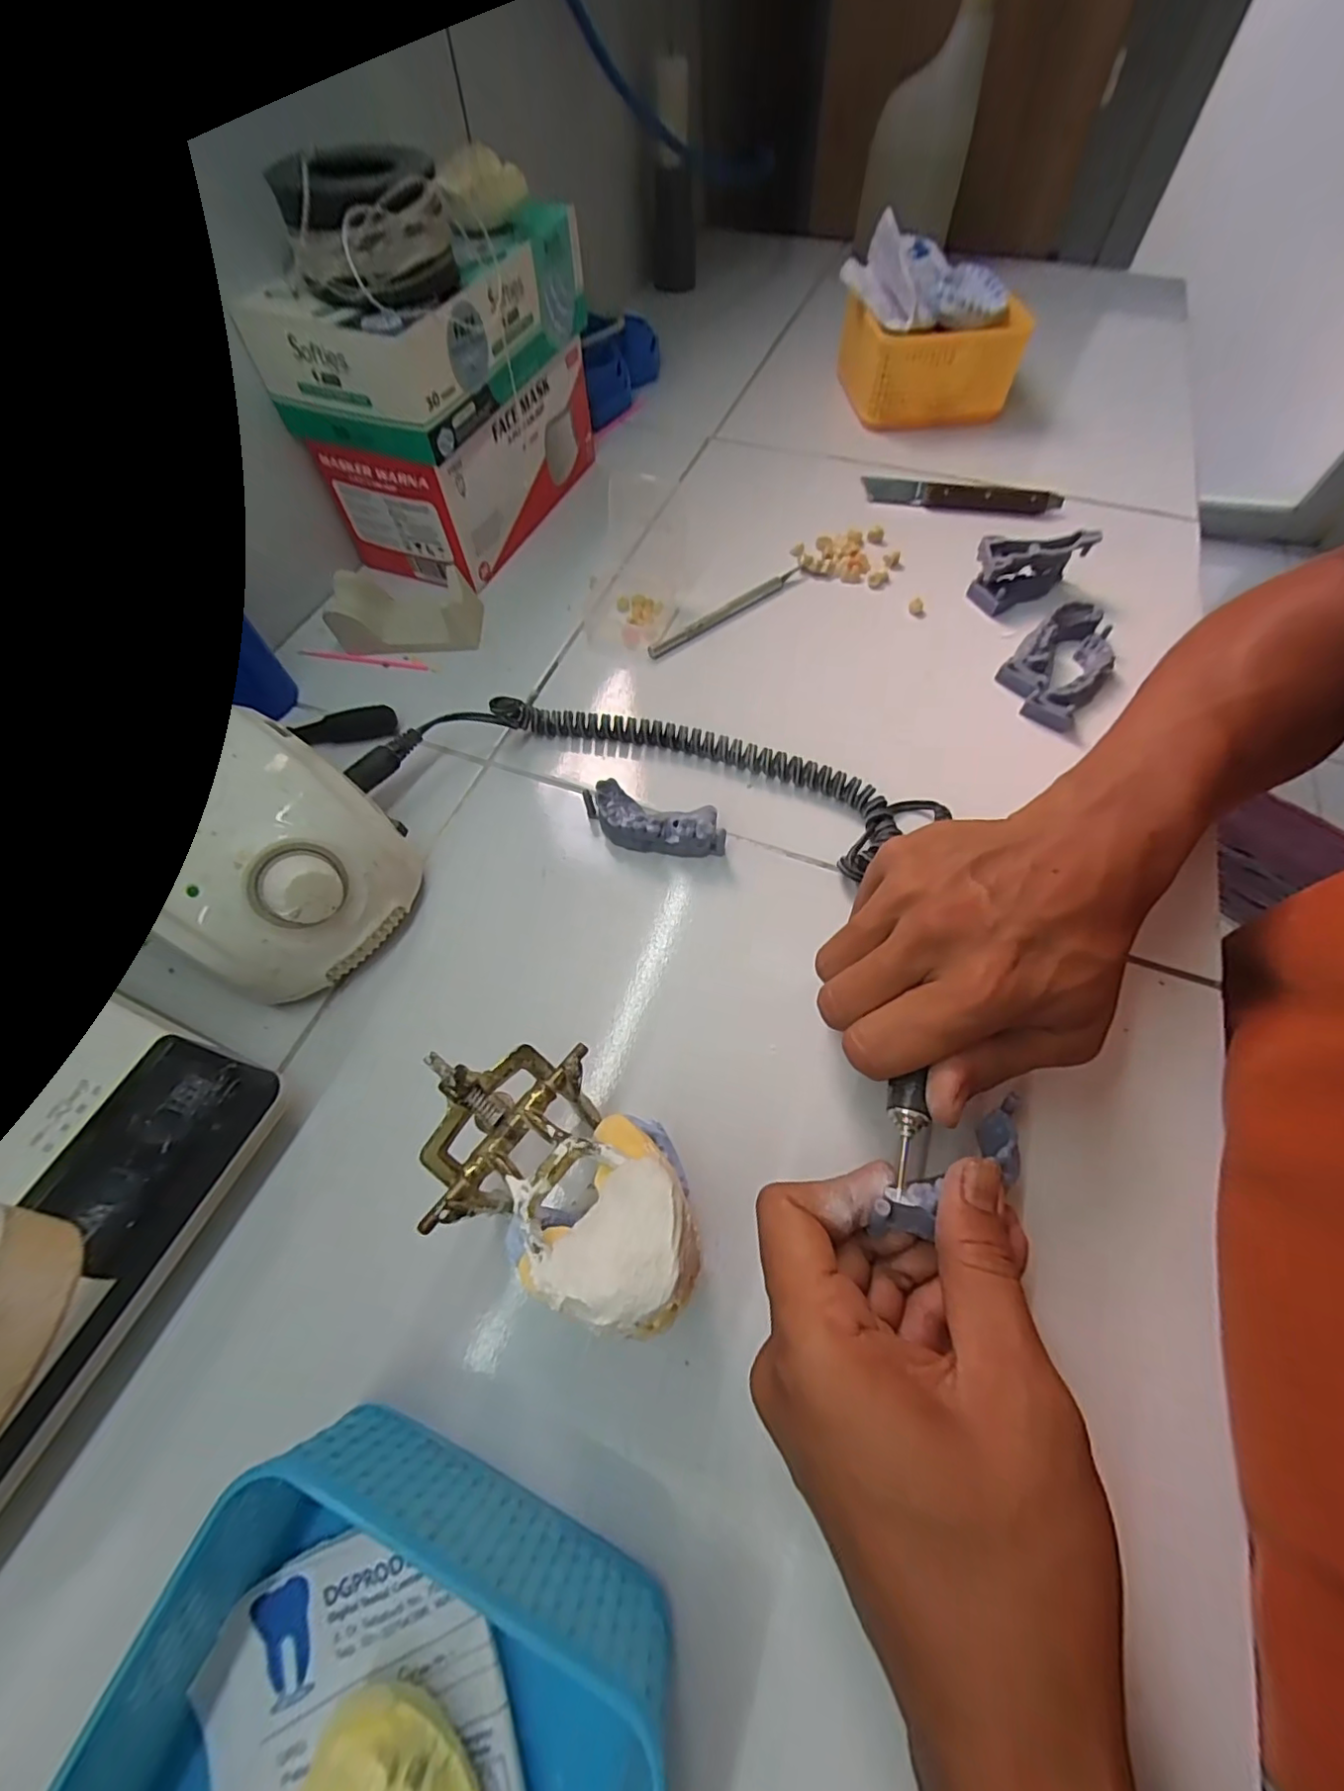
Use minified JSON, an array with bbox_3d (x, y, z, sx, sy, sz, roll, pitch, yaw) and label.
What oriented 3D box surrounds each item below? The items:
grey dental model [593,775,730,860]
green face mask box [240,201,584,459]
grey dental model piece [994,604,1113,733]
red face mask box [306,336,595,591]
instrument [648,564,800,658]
[{"bbox_3d":[-0.007,-0.039,0.321,0.072,0.023,0.026,12,63,8],"label":"grey dental model"},{"bbox_3d":[-0.146,-0.368,0.372,0.104,0.069,0.209,22,64,12],"label":"green face mask box"},{"bbox_3d":[0.249,-0.149,0.373,0.053,0.023,0.092,40,69,20],"label":"grey dental model piece"},{"bbox_3d":[-0.147,-0.331,0.442,0.102,0.087,0.202,21,64,12],"label":"red face mask box"},{"bbox_3d":[0.040,-0.199,0.409,0.135,0.011,0.011,-36,67,-18],"label":"instrument"}]

